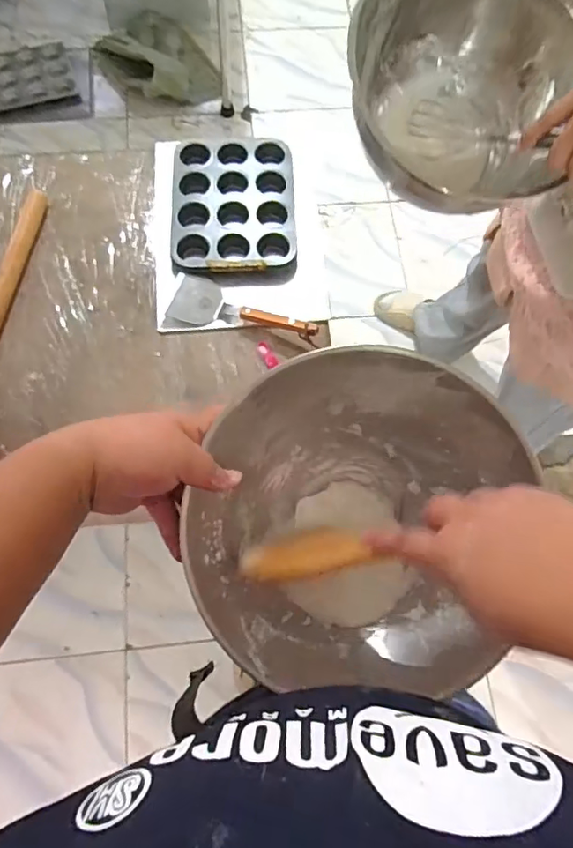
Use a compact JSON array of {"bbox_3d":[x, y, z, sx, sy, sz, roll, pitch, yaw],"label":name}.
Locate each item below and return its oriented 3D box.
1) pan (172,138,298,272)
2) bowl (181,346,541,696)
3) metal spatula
[{"bbox_3d":[-0.081,-0.345,0.822,0.184,0.022,0.249,-2,69,-3],"label":"pan"},{"bbox_3d":[0.045,0.072,0.394,0.208,0.112,0.220,1,69,-2],"label":"bowl"},{"bbox_3d":[-0.061,-0.167,0.768,0.217,0.031,0.074,11,69,2],"label":"metal spatula"}]

